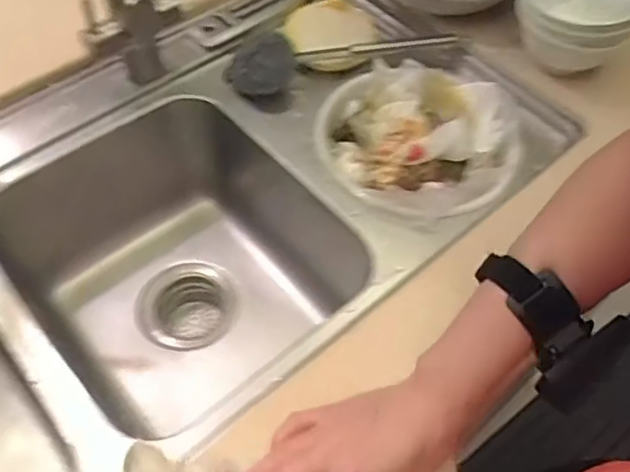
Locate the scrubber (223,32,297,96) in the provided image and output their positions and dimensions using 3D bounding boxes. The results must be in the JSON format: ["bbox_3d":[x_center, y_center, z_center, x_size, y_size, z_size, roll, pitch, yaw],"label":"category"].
[{"bbox_3d":[-0.061,-0.204,0.733,0.073,0.032,0.084,19,56,12],"label":"scrubber"}]

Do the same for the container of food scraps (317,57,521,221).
[{"bbox_3d":[0.107,-0.103,0.695,0.212,0.050,0.218,1,54,-1],"label":"container of food scraps"}]

